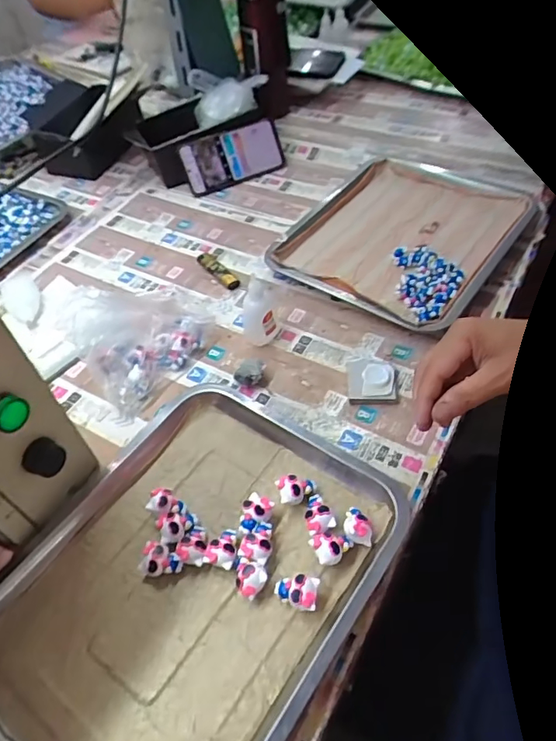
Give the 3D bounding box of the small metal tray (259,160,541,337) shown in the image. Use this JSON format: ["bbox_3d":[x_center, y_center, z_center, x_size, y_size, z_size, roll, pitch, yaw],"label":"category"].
[{"bbox_3d":[0.166,-0.187,0.718,0.269,0.032,0.313,28,59,25],"label":"small metal tray"}]

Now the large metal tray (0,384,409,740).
[{"bbox_3d":[-0.078,0.181,0.443,0.271,0.037,0.360,27,58,24],"label":"large metal tray"}]

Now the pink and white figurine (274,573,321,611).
[{"bbox_3d":[0.015,0.182,0.426,0.035,0.026,0.025,4,51,8],"label":"pink and white figurine"}]

